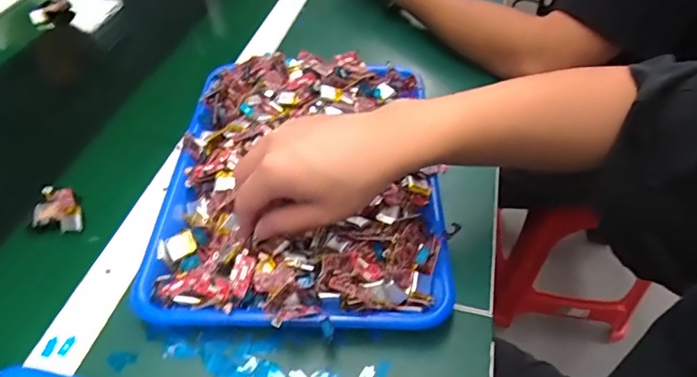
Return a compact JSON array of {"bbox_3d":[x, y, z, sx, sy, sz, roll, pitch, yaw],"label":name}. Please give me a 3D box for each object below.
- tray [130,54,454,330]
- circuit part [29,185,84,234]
[{"bbox_3d":[-0.041,-0.024,0.454,0.243,0.044,0.316,3,50,-1],"label":"tray"},{"bbox_3d":[-0.273,0.023,0.453,0.044,0.024,0.058,-33,56,-26],"label":"circuit part"}]

